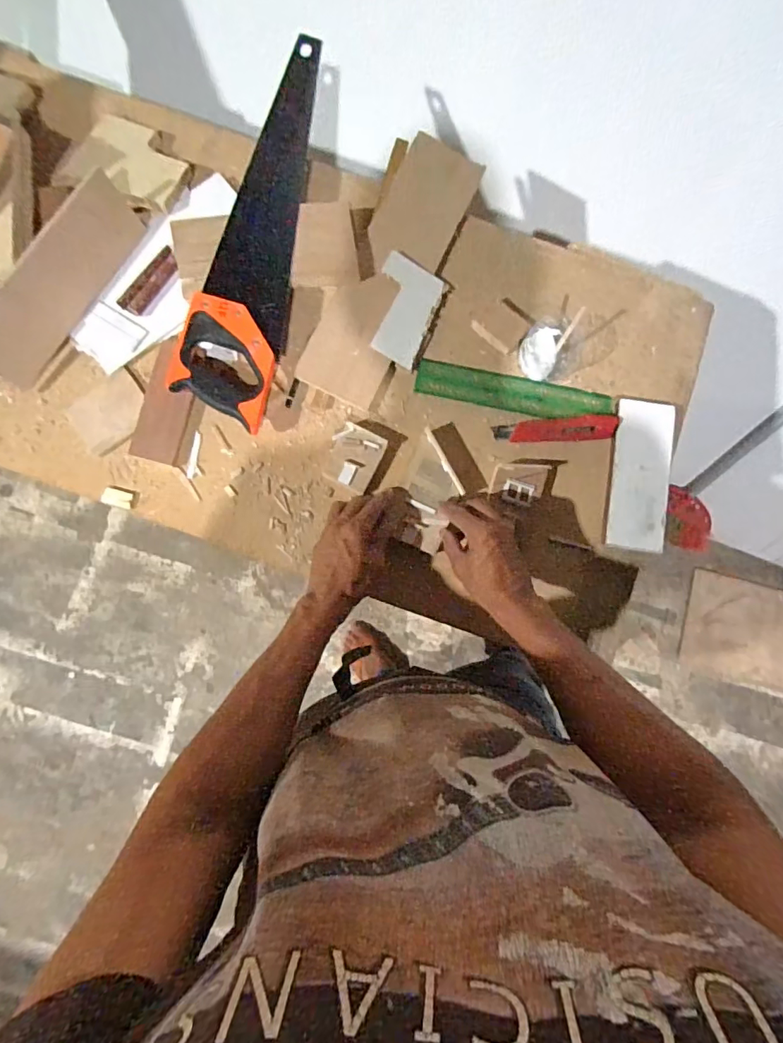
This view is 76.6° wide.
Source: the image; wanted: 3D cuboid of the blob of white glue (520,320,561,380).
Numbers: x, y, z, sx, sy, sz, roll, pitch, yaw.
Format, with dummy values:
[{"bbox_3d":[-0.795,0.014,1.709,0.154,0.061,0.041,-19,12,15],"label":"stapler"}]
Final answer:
[{"bbox_3d":[0.194,-0.228,0.657,0.047,0.034,0.074,8,82,0],"label":"blob of white glue"}]

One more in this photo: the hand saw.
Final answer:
[{"bbox_3d":[-0.163,-0.386,0.625,0.117,0.050,0.539,12,83,-2],"label":"hand saw"}]

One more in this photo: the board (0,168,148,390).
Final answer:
[{"bbox_3d":[-0.389,-0.282,0.584,0.007,0.085,0.253,28,82,23],"label":"board"}]

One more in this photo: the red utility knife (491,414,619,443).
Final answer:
[{"bbox_3d":[0.217,-0.121,0.652,0.158,0.018,0.033,-4,82,-2],"label":"red utility knife"}]

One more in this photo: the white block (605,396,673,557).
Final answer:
[{"bbox_3d":[0.325,-0.062,0.645,0.072,0.016,0.193,7,82,0],"label":"white block"}]

